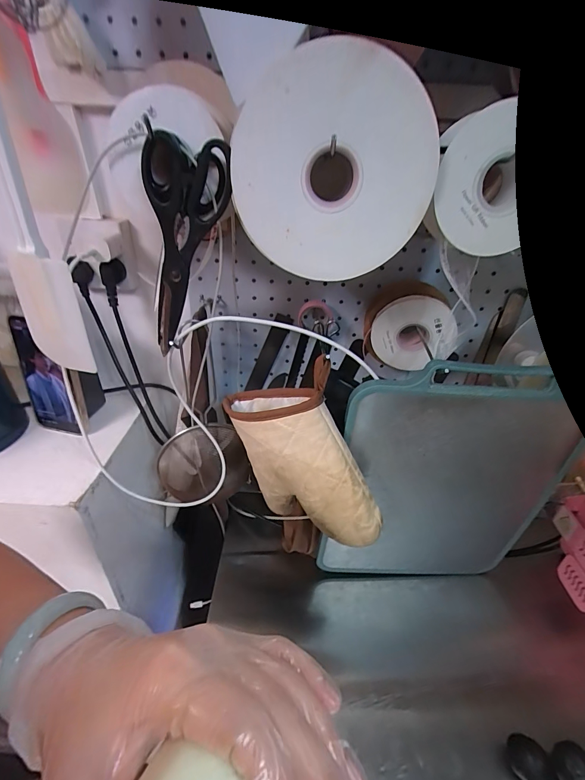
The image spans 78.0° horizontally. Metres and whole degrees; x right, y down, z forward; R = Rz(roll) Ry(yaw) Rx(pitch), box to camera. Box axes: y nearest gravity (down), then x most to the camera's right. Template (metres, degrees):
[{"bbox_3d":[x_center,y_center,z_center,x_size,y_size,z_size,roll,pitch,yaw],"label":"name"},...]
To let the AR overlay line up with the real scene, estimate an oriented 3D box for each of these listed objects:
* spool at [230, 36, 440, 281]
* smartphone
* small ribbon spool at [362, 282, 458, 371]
[{"bbox_3d":[0.027,-0.161,0.271,0.144,0.141,0.019,9,33,10],"label":"spool"},{"bbox_3d":[-0.325,-0.014,0.470,0.065,0.157,0.006,6,25,11],"label":"smartphone"},{"bbox_3d":[0.149,-0.081,0.464,0.106,0.105,0.039,9,33,10],"label":"small ribbon spool"}]

